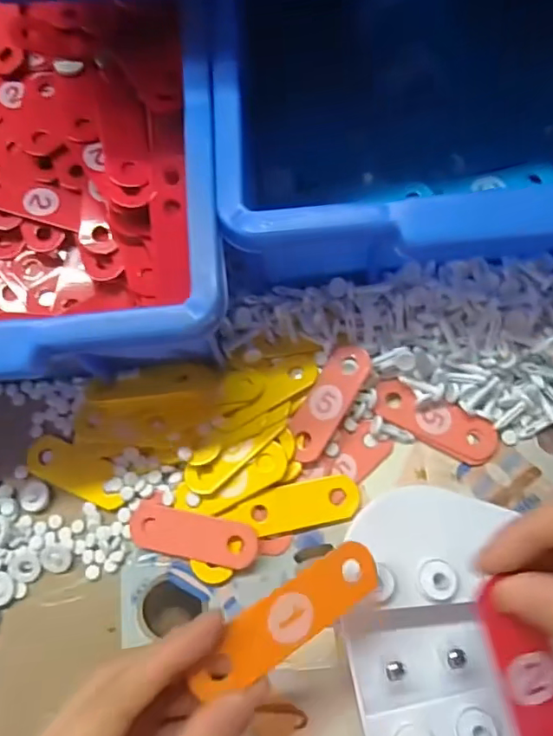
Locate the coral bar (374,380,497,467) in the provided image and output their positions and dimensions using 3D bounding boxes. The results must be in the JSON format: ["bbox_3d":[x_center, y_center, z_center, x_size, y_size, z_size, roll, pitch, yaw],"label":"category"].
[{"bbox_3d":[0.086,0.030,0.287,0.068,0.006,0.024,25,79,10],"label":"coral bar"}]

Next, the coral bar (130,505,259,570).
[{"bbox_3d":[-0.044,0.087,0.277,0.068,0.007,0.023,9,76,6],"label":"coral bar"}]

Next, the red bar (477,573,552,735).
[{"bbox_3d":[0.090,0.112,0.190,0.022,0.005,0.074,-24,96,-1],"label":"red bar"}]

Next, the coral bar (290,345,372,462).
[{"bbox_3d":[0.027,0.018,0.284,0.023,0.007,0.065,31,80,11],"label":"coral bar"}]

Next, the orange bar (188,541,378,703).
[{"bbox_3d":[0.006,0.097,0.209,0.083,0.005,0.023,-26,80,-28],"label":"orange bar"}]

